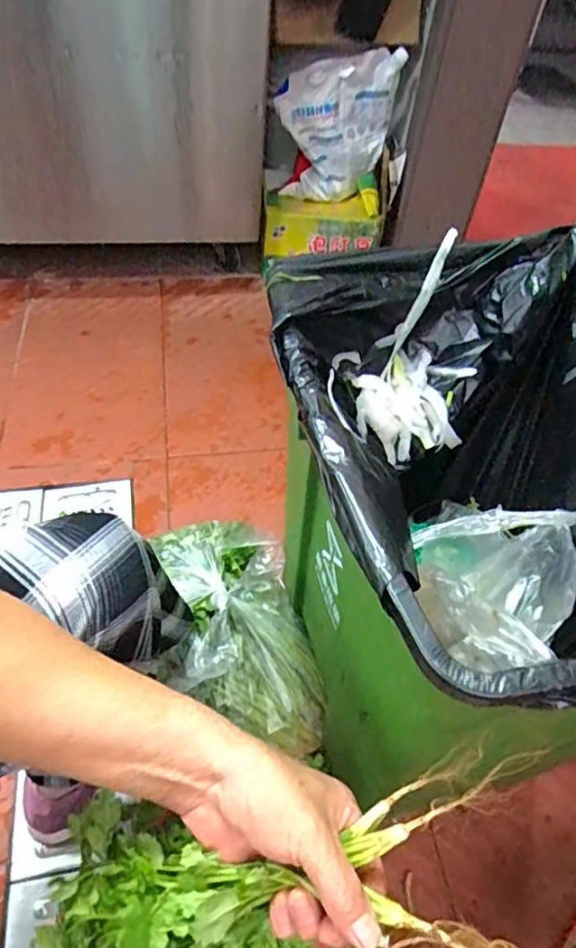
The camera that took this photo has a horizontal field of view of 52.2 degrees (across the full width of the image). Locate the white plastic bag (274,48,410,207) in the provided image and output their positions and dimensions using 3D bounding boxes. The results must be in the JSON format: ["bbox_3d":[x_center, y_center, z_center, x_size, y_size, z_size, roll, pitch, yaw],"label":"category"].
[{"bbox_3d":[0.098,-0.711,1.229,0.245,0.273,0.064,-5,50,-11],"label":"white plastic bag"}]

